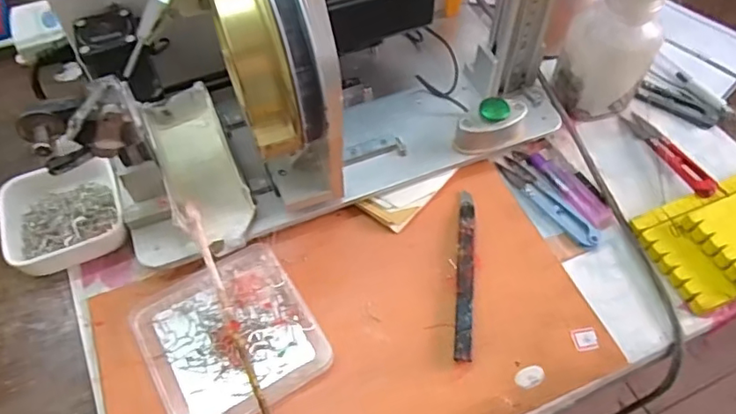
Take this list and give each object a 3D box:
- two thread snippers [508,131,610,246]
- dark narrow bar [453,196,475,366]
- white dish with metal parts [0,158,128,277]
[{"bbox_3d":[0.140,-0.006,0.441,0.019,0.009,0.100,-31,62,-19],"label":"two thread snippers"},{"bbox_3d":[0.070,0.044,0.403,0.012,0.010,0.135,6,57,3],"label":"dark narrow bar"},{"bbox_3d":[-0.229,0.000,0.424,0.081,0.028,0.091,-20,59,-13],"label":"white dish with metal parts"}]

